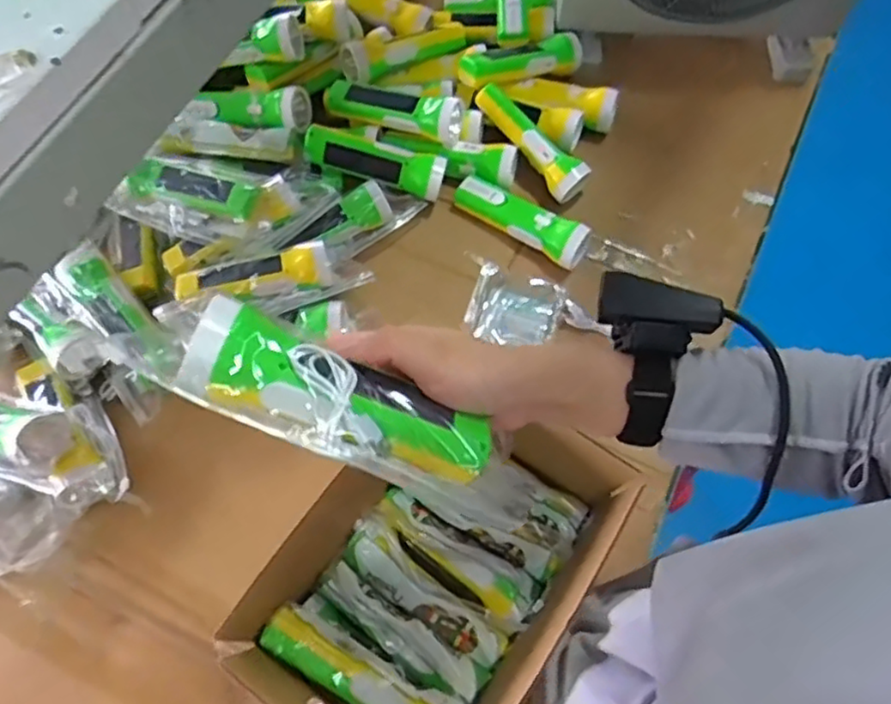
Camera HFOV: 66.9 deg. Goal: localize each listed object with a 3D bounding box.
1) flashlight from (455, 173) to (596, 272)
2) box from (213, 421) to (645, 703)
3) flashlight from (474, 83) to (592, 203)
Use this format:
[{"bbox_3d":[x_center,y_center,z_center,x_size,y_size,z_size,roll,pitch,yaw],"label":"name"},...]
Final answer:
[{"bbox_3d":[0.089,-0.158,0.806,0.170,0.045,0.042,33,71,14],"label":"flashlight"},{"bbox_3d":[-0.003,0.182,0.551,0.177,0.144,0.273,36,71,14],"label":"box"},{"bbox_3d":[0.103,-0.258,0.820,0.041,0.046,0.170,-43,87,-16],"label":"flashlight"}]

